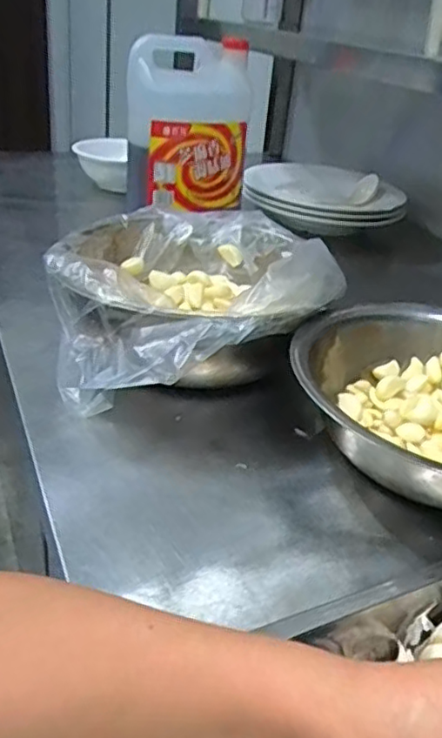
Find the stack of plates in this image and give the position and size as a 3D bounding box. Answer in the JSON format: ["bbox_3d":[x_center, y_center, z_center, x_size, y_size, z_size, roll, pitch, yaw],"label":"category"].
[{"bbox_3d":[0.185,-0.328,1.170,0.287,0.089,0.270,6,30,-1],"label":"stack of plates"}]

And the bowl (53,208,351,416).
[{"bbox_3d":[-0.040,-0.068,0.657,0.291,0.114,0.330,15,31,17],"label":"bowl"}]

